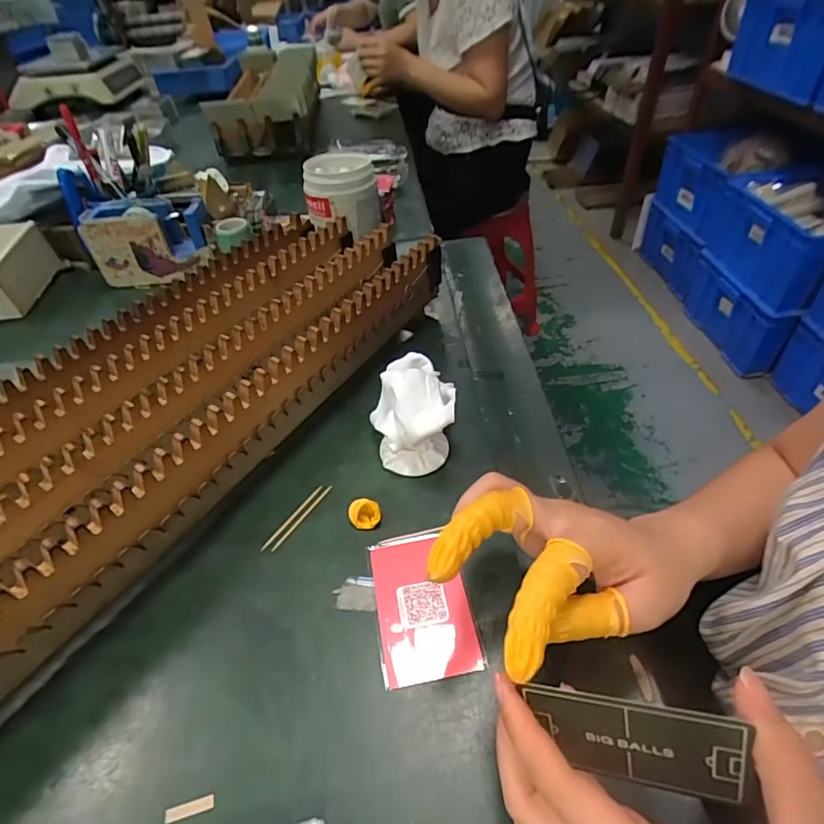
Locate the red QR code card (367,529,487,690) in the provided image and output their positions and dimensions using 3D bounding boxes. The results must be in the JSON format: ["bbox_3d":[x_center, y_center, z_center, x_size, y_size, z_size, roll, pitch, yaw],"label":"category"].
[{"bbox_3d":[0.005,0.113,0.302,0.056,0.007,0.091,-10,45,-5],"label":"red QR code card"}]

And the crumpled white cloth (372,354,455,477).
[{"bbox_3d":[0.001,0.002,0.376,0.065,0.066,0.073,-4,44,0],"label":"crumpled white cloth"}]

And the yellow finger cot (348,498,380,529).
[{"bbox_3d":[-0.033,0.069,0.342,0.021,0.015,0.015,-11,44,-7],"label":"yellow finger cot"}]

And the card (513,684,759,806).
[{"bbox_3d":[0.089,0.134,0.200,0.076,0.050,0.004,-1,25,22],"label":"card"}]

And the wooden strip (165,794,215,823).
[{"bbox_3d":[-0.106,0.189,0.237,0.023,0.004,0.006,-13,44,-9],"label":"wooden strip"}]

